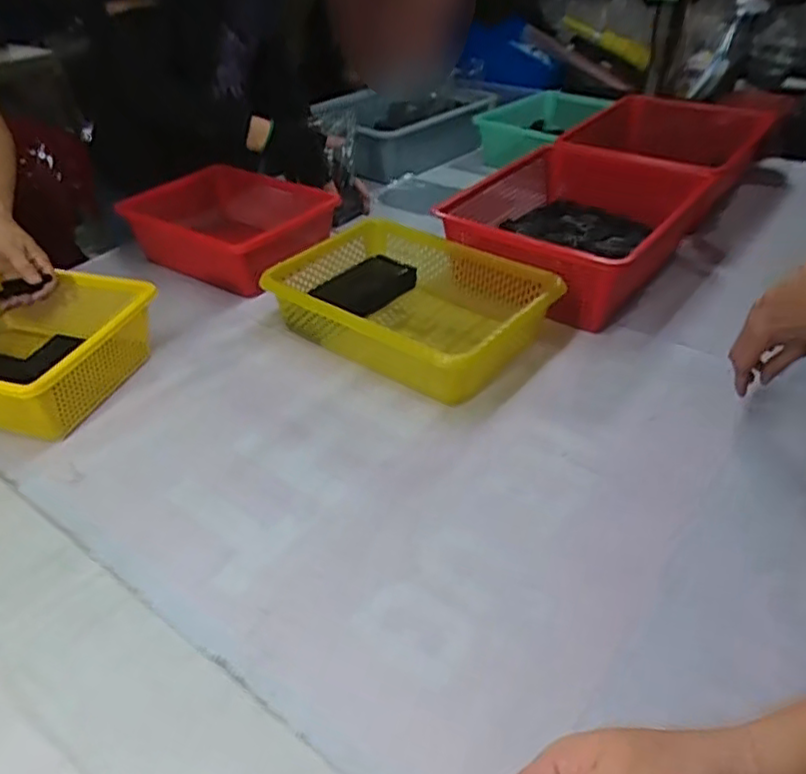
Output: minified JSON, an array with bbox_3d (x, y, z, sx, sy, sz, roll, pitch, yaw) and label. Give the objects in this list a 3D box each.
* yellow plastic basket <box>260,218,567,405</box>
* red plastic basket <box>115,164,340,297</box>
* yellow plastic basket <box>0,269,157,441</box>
[{"bbox_3d":[0.005,-0.120,0.902,0.367,0.090,0.256,27,46,34],"label":"yellow plastic basket"},{"bbox_3d":[-0.283,-0.263,1.095,0.304,0.116,0.234,23,44,30],"label":"red plastic basket"},{"bbox_3d":[-0.498,-0.052,0.840,0.297,0.112,0.241,10,38,17],"label":"yellow plastic basket"}]

